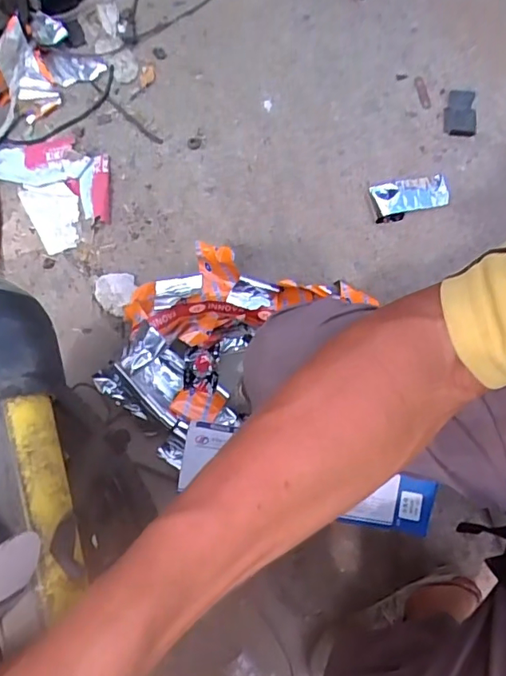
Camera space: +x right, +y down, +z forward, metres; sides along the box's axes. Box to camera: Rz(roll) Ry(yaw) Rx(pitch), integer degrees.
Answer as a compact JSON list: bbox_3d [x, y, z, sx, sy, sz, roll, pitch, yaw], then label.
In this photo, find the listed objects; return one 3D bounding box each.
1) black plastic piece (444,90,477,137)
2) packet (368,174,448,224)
[{"bbox_3d":[0.397,-0.428,0.993,0.061,0.012,0.101,7,77,1],"label":"black plastic piece"},{"bbox_3d":[0.289,-0.257,0.946,0.141,0.019,0.070,-13,77,-3],"label":"packet"}]

